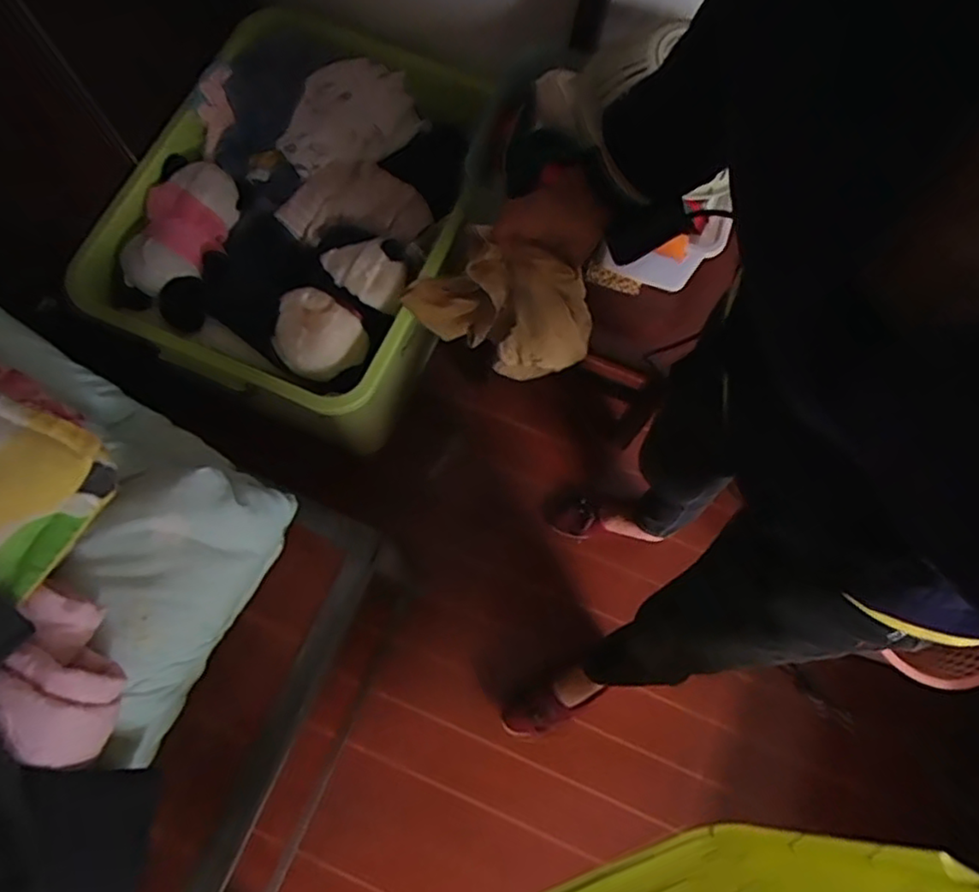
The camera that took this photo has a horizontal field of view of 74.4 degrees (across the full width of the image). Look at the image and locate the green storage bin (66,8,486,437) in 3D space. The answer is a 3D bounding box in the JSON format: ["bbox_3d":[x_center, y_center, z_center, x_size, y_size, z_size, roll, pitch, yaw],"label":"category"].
[{"bbox_3d":[-0.296,-0.373,1.162,0.507,0.310,0.661,22,75,5],"label":"green storage bin"}]

